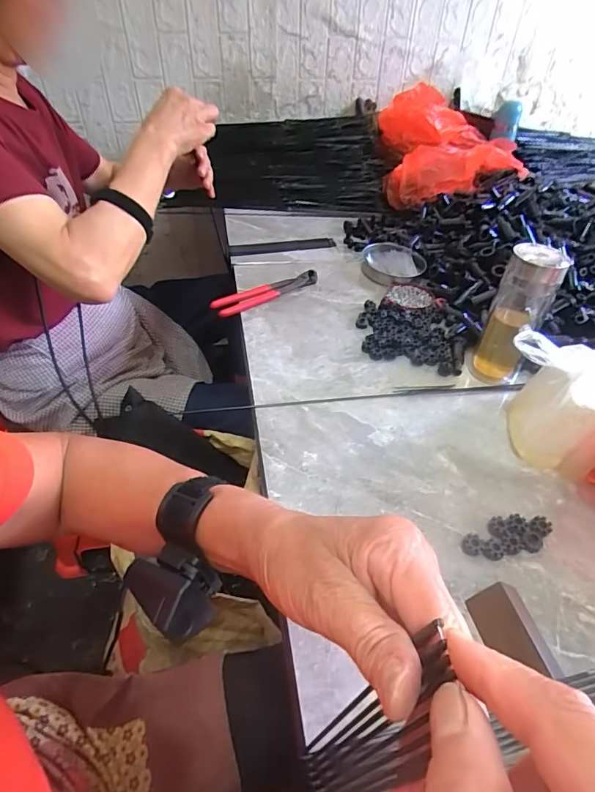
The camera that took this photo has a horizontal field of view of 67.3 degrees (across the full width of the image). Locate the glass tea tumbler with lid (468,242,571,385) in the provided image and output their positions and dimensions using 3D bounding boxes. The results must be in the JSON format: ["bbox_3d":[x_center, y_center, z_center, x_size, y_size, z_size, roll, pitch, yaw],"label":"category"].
[{"bbox_3d":[0.287,-0.106,0.583,0.062,0.175,0.068,27,48,24],"label":"glass tea tumbler with lid"}]

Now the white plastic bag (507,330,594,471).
[{"bbox_3d":[0.296,-0.008,0.482,0.093,0.170,0.114,-25,49,-27],"label":"white plastic bag"}]

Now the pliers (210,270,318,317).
[{"bbox_3d":[-0.049,-0.174,0.758,0.202,0.021,0.039,-25,49,-27],"label":"pliers"}]

